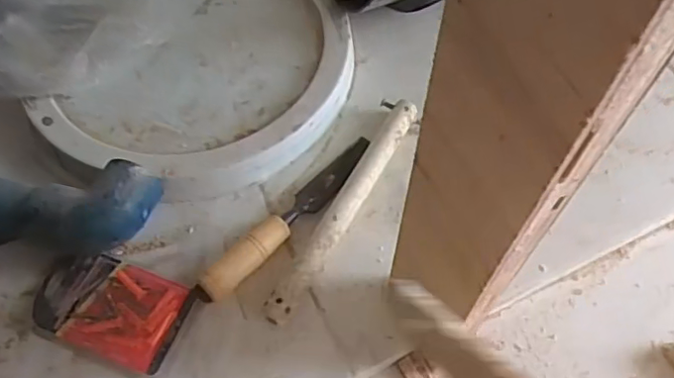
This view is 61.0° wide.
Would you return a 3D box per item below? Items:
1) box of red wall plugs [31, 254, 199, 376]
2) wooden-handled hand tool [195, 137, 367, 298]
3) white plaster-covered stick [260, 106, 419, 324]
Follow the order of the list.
[{"bbox_3d":[-0.176,0.090,0.439,0.123,0.012,0.070,16,63,11],"label":"box of red wall plugs"},{"bbox_3d":[-0.037,0.019,0.472,0.028,0.025,0.194,36,69,20],"label":"wooden-handled hand tool"},{"bbox_3d":[0.010,0.009,0.481,0.023,0.022,0.236,26,63,15],"label":"white plaster-covered stick"}]

